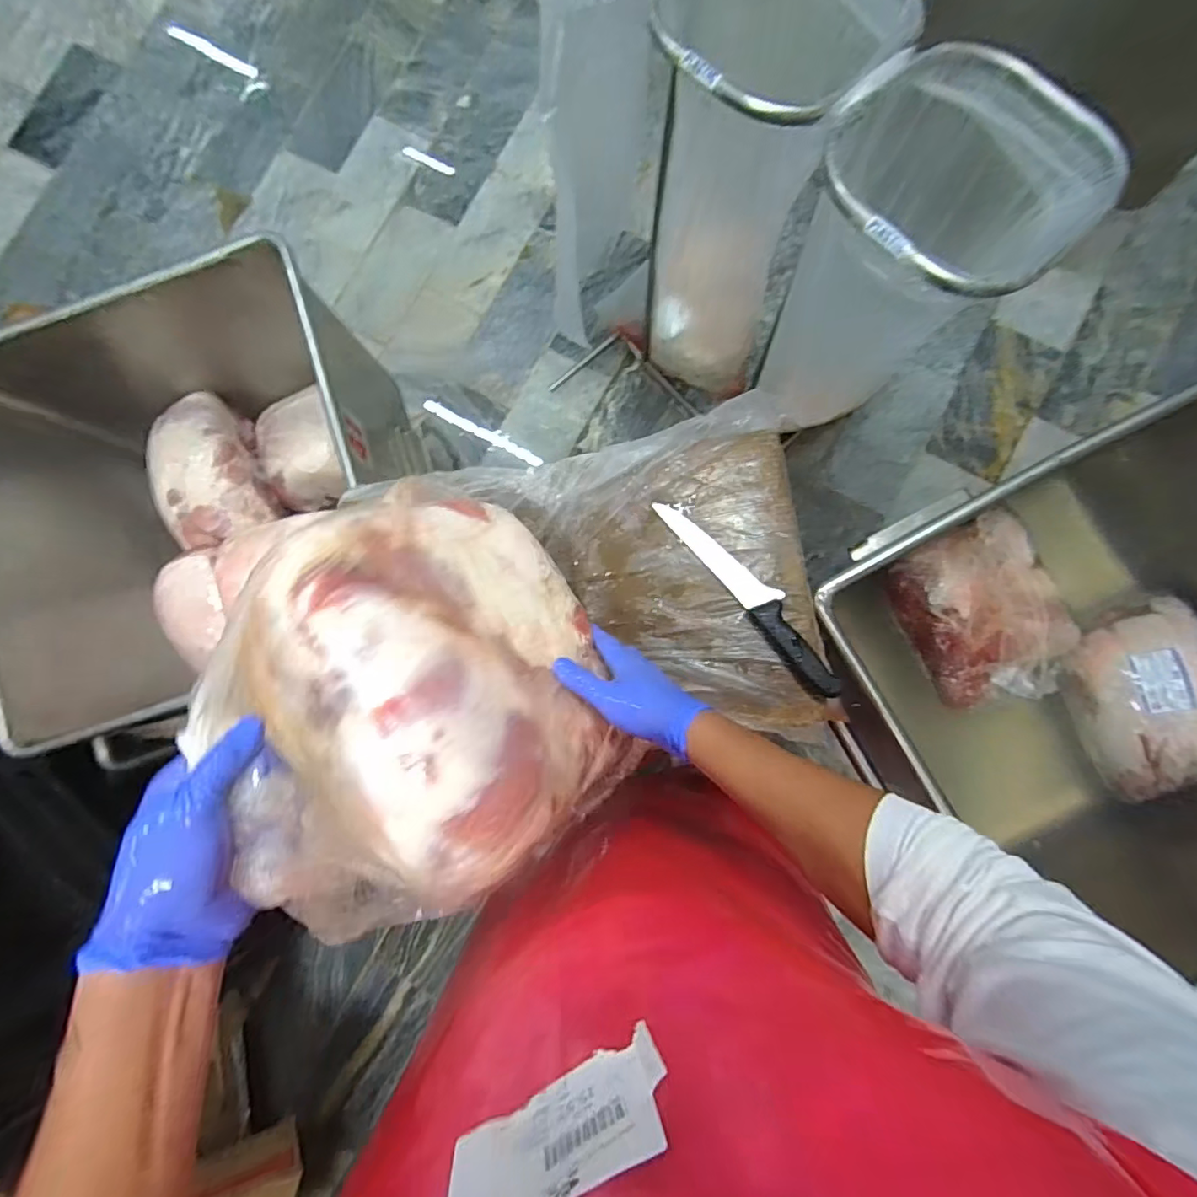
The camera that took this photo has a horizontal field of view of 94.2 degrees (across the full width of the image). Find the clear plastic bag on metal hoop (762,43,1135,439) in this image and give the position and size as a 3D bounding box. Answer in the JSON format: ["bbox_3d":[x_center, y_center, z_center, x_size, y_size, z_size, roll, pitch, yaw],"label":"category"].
[{"bbox_3d":[0.469,-0.503,0.987,0.322,0.708,0.299,-43,83,-1],"label":"clear plastic bag on metal hoop"}]

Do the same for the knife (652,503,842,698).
[{"bbox_3d":[0.189,-0.009,0.682,0.046,0.034,0.309,-39,83,-1],"label":"knife"}]

